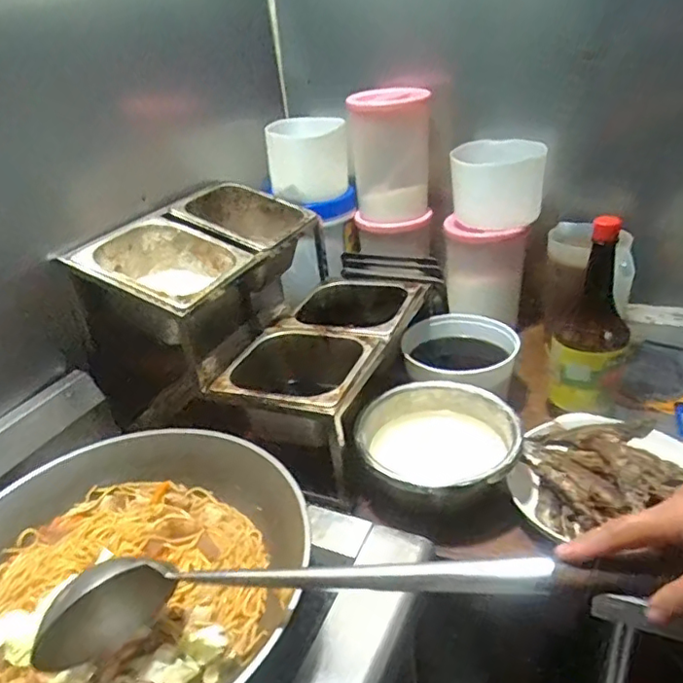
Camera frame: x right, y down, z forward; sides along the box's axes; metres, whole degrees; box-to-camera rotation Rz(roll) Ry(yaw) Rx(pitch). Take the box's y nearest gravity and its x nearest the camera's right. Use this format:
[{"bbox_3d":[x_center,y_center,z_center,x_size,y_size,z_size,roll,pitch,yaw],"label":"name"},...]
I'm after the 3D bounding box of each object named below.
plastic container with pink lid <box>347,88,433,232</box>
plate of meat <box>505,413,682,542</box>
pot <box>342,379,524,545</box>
[{"bbox_3d":[0.085,-0.321,1.050,0.134,0.221,0.134,-3,29,4],"label":"plastic container with pink lid"},{"bbox_3d":[0.298,0.138,0.664,0.214,0.063,0.174,-20,32,-25],"label":"plate of meat"},{"bbox_3d":[0.115,0.140,0.710,0.186,0.095,0.187,4,30,16],"label":"pot"}]

